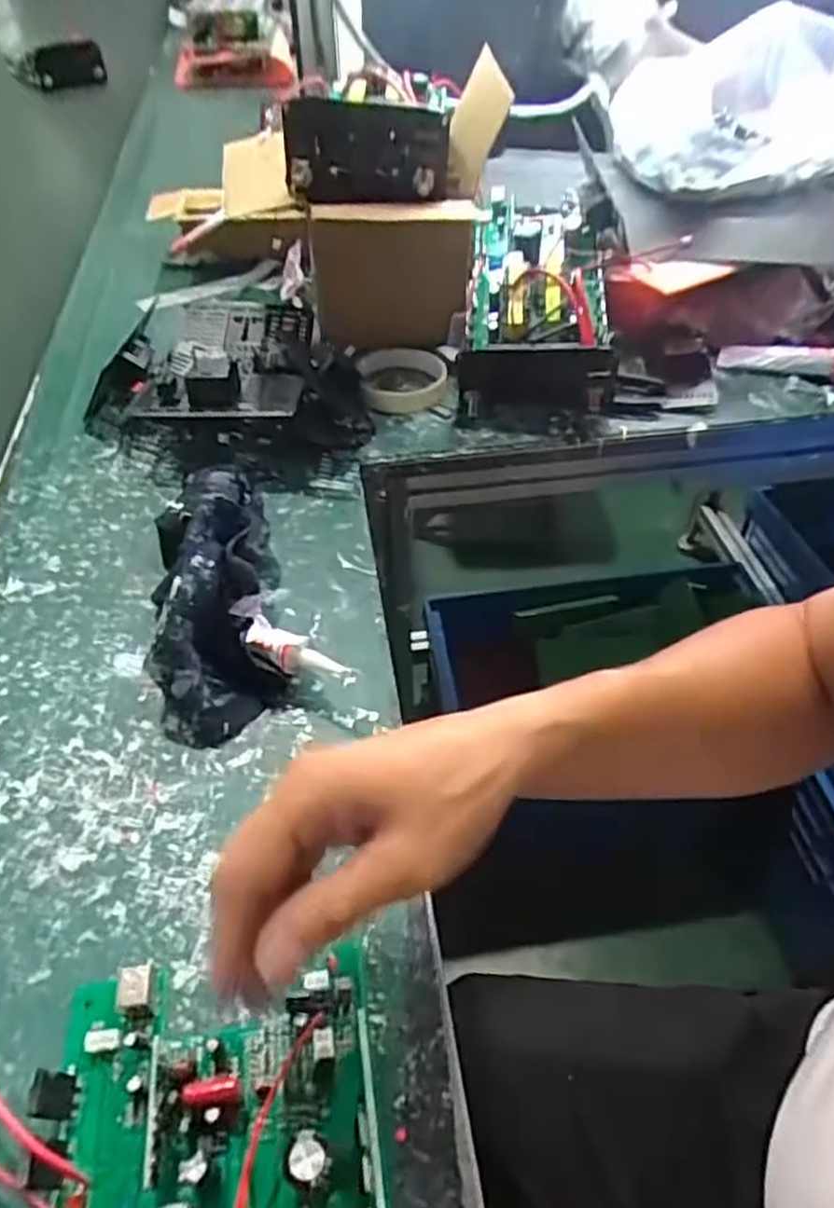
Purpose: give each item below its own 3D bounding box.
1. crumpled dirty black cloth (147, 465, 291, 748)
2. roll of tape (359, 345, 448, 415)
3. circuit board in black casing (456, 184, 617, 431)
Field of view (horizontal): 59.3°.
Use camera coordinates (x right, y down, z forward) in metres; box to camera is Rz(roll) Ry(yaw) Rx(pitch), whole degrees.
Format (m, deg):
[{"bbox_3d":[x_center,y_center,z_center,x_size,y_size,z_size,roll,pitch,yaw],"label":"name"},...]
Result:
[{"bbox_3d":[-0.132,-0.026,0.474,0.076,0.067,0.228,-8,48,-8],"label":"crumpled dirty black cloth"},{"bbox_3d":[-0.014,-0.209,0.672,0.081,0.023,0.088,0,47,-2],"label":"roll of tape"},{"bbox_3d":[0.111,-0.285,0.677,0.125,0.076,0.282,4,62,3],"label":"circuit board in black casing"}]

